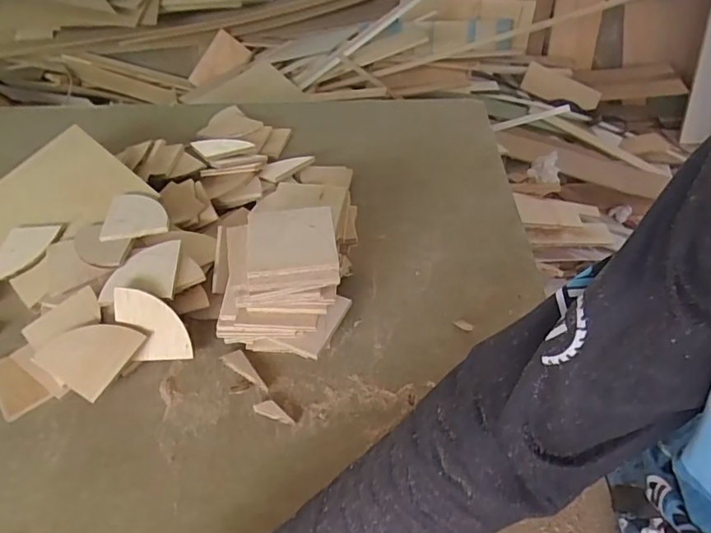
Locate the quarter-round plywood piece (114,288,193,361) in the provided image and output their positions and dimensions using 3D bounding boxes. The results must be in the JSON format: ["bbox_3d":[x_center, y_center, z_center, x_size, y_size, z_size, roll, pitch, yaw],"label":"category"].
[{"bbox_3d":[-0.270,0.077,0.670,0.099,0.094,0.009,-1,3,1],"label":"quarter-round plywood piece"}]

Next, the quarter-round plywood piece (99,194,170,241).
[{"bbox_3d":[-0.331,-0.080,0.766,0.098,0.008,0.105,-10,47,-1],"label":"quarter-round plywood piece"}]

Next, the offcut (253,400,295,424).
[{"bbox_3d":[-0.100,0.179,0.624,0.054,0.004,0.019,16,82,13],"label":"offcut"}]

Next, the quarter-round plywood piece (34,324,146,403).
[{"bbox_3d":[-0.339,0.104,0.642,0.098,0.011,0.096,32,71,4],"label":"quarter-round plywood piece"}]

